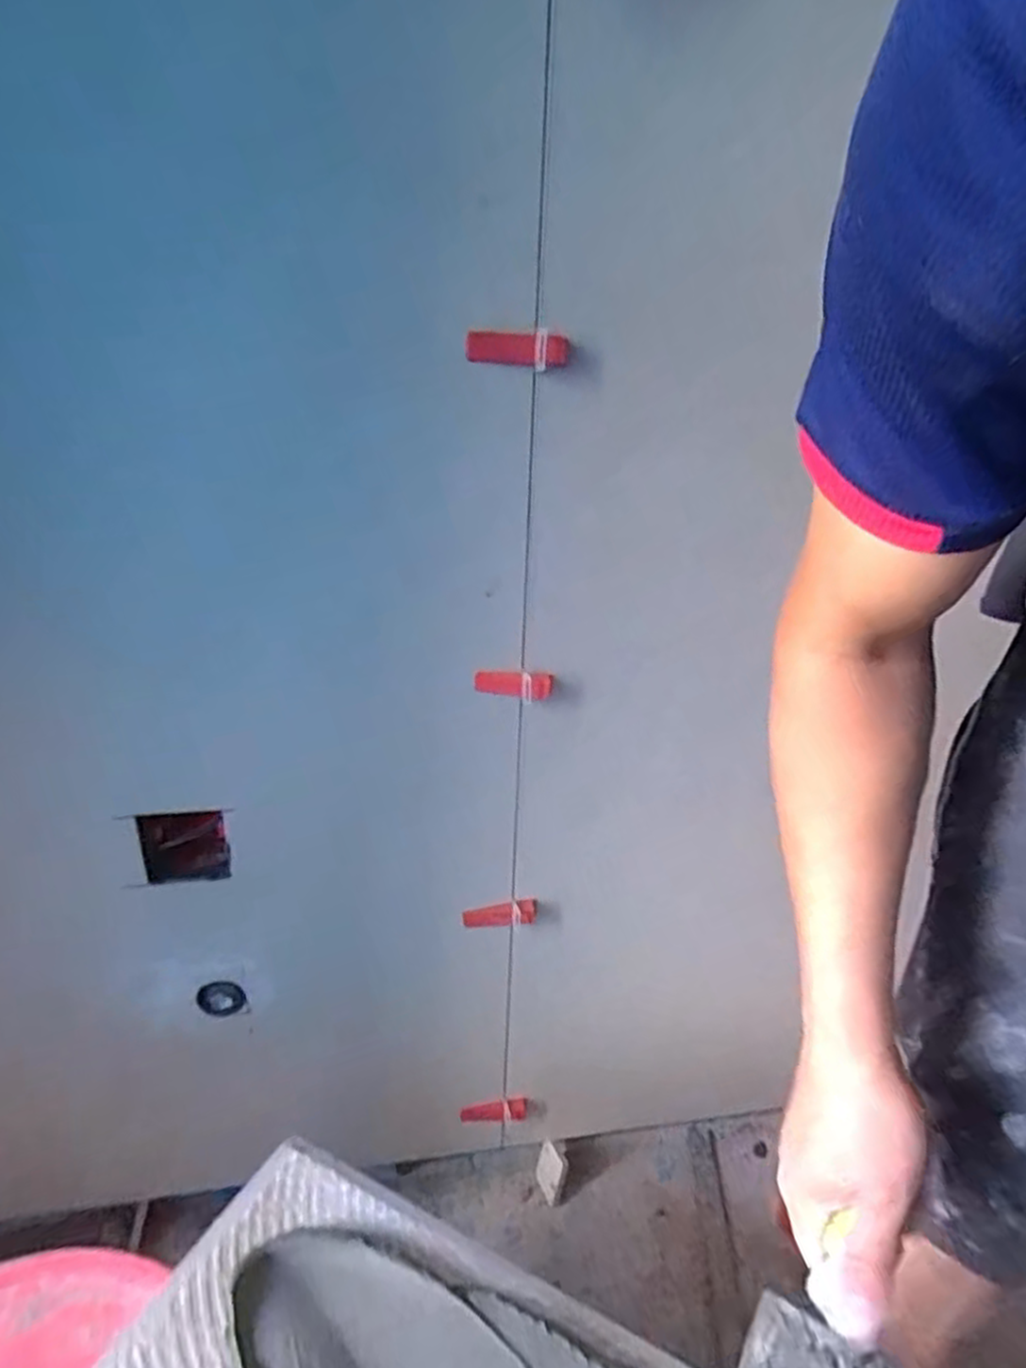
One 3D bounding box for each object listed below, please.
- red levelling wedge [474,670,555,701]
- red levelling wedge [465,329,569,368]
[{"bbox_3d":[0.001,0.000,0.637,0.070,0.024,0.014,2,22,1],"label":"red levelling wedge"},{"bbox_3d":[0.004,-0.252,0.540,0.076,0.023,0.017,2,22,3],"label":"red levelling wedge"}]

